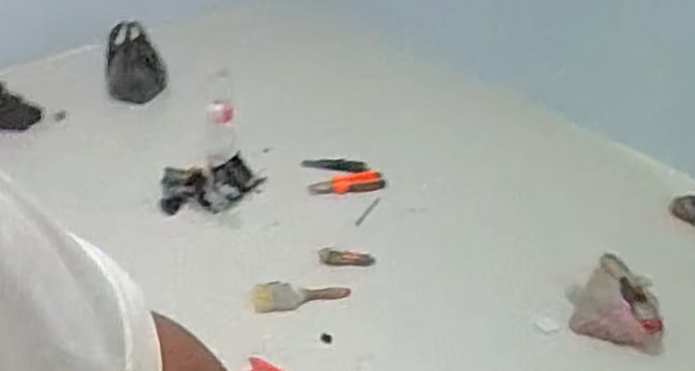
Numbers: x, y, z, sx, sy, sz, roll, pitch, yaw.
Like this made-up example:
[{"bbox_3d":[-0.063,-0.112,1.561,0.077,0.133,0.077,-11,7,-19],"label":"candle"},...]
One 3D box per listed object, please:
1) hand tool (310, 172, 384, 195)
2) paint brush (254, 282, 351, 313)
[{"bbox_3d":[-0.002,0.001,1.857,0.190,0.031,0.054,-5,38,-11],"label":"hand tool"},{"bbox_3d":[-0.094,0.231,1.533,0.196,0.025,0.074,-2,36,-5],"label":"paint brush"}]

